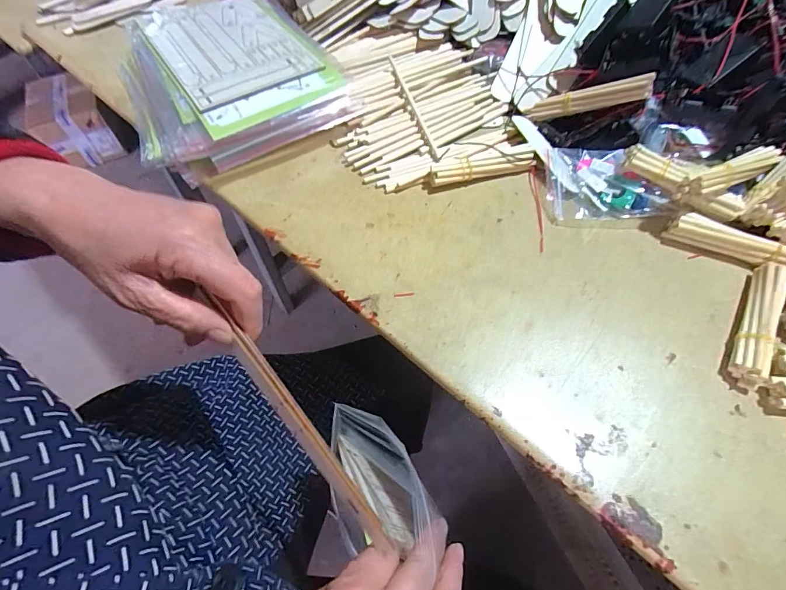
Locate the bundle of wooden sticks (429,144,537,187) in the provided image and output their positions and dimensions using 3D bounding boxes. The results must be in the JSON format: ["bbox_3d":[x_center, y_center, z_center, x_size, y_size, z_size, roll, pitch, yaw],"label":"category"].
[{"bbox_3d":[0.084,-0.123,0.383,0.101,0.017,0.019,-12,59,-7],"label":"bundle of wooden sticks"}]

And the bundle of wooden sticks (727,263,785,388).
[{"bbox_3d":[0.261,0.018,0.287,0.021,0.020,0.103,31,64,18],"label":"bundle of wooden sticks"}]

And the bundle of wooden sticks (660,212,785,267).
[{"bbox_3d":[0.276,-0.039,0.324,0.100,0.021,0.017,26,62,16],"label":"bundle of wooden sticks"}]

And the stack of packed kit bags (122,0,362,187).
[{"bbox_3d":[-0.184,-0.232,0.435,0.204,0.050,0.245,-30,63,-17],"label":"stack of packed kit bags"}]

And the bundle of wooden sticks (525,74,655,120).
[{"bbox_3d":[0.187,-0.191,0.396,0.112,0.018,0.013,0,59,32],"label":"bundle of wooden sticks"}]

